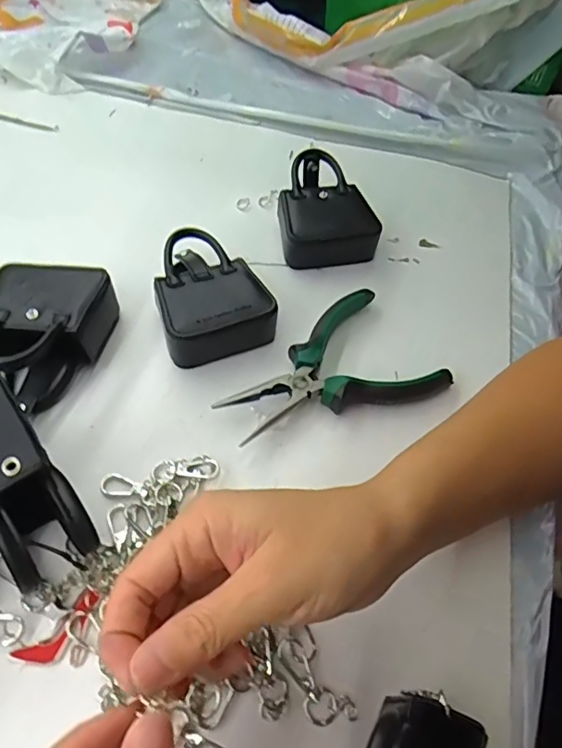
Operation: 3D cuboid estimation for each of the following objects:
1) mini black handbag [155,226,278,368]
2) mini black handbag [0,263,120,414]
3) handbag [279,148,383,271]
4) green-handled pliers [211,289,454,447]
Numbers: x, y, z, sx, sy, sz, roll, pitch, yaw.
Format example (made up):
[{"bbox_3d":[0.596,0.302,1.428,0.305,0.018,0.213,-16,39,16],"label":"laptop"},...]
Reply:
[{"bbox_3d":[-0.055,-0.058,0.383,0.075,0.037,0.100,-18,57,-18],"label":"mini black handbag"},{"bbox_3d":[-0.158,-0.024,0.347,0.077,0.039,0.103,7,53,0],"label":"mini black handbag"},{"bbox_3d":[0.037,-0.136,0.441,0.075,0.047,0.090,-2,53,-7],"label":"handbag"},{"bbox_3d":[0.030,0.001,0.359,0.146,0.022,0.092,-24,59,-21],"label":"green-handled pliers"}]

